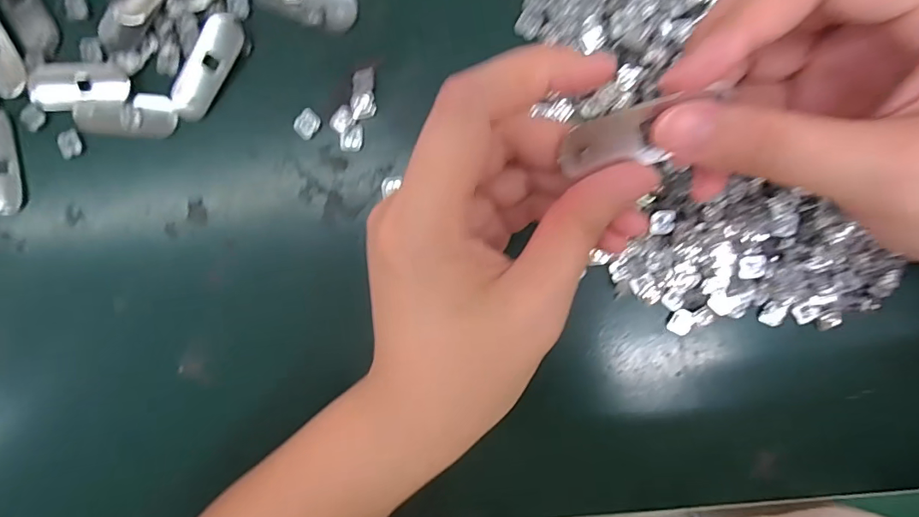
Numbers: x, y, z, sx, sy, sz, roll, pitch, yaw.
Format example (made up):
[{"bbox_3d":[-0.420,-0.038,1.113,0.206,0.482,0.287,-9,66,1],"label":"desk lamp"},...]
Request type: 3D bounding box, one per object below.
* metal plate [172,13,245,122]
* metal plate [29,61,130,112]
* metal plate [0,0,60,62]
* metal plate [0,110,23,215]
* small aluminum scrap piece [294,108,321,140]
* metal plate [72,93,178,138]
[{"bbox_3d":[-0.120,-0.090,0.223,0.018,0.004,0.052,37,99,-3],"label":"metal plate"},{"bbox_3d":[-0.181,-0.082,0.226,0.048,0.004,0.021,0,99,3],"label":"metal plate"},{"bbox_3d":[-0.206,-0.120,0.223,0.018,0.004,0.052,-25,97,6],"label":"metal plate"},{"bbox_3d":[-0.227,-0.047,0.235,0.020,0.004,0.049,-3,99,3],"label":"metal plate"},{"bbox_3d":[-0.073,-0.064,0.227,0.010,0.004,0.013,42,98,-4],"label":"small aluminum scrap piece"},{"bbox_3d":[-0.161,-0.069,0.229,0.049,0.004,0.020,3,99,2],"label":"metal plate"}]

